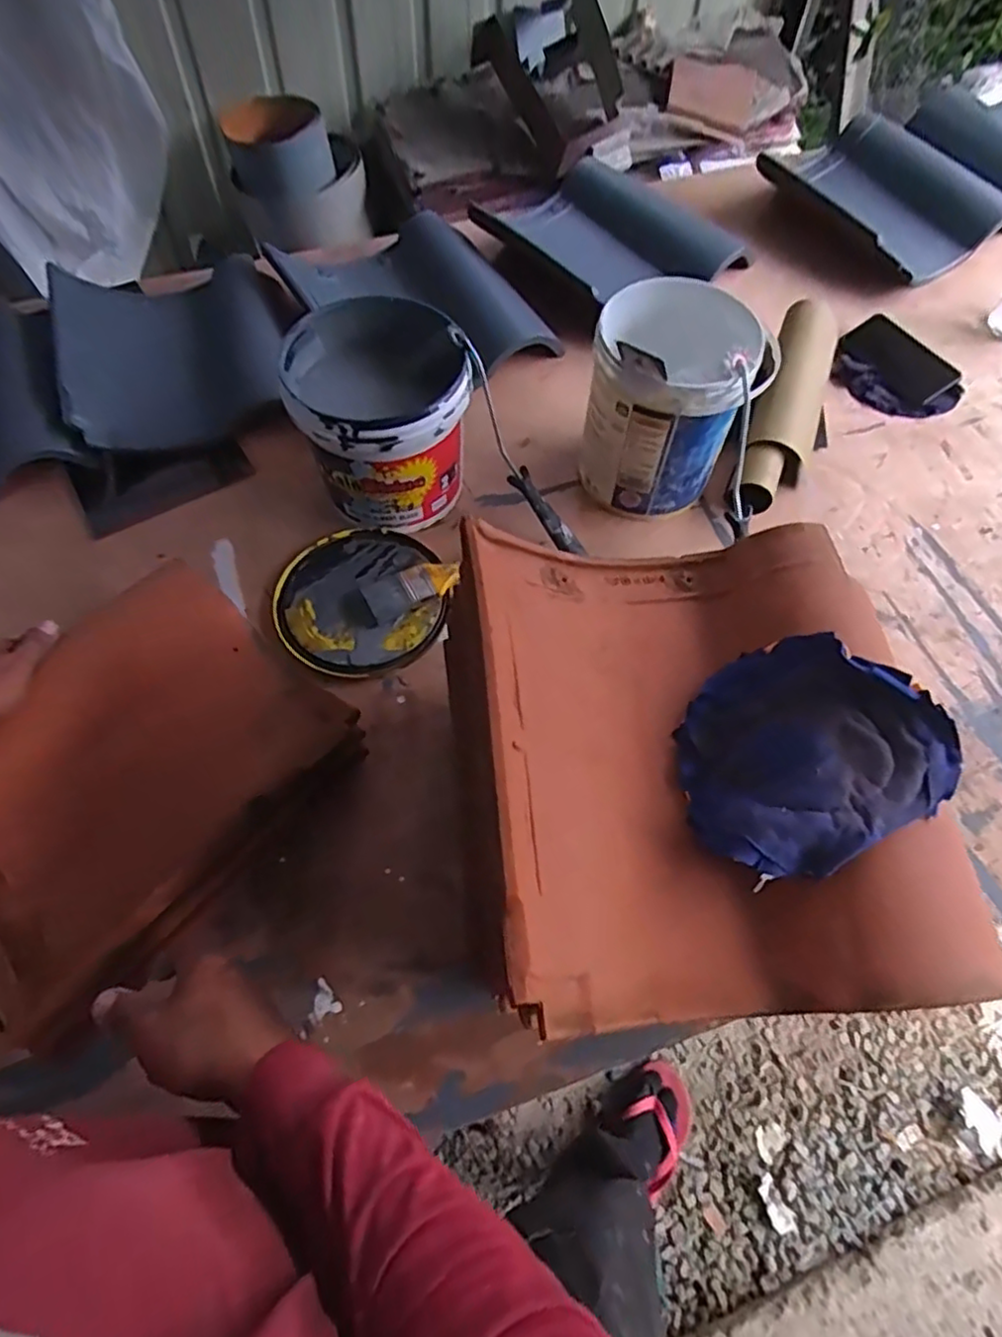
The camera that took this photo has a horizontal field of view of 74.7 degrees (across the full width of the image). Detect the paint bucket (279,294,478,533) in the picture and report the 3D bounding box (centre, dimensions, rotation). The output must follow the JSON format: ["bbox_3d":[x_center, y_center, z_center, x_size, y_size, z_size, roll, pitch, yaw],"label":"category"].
[{"bbox_3d":[-0.131,-0.282,0.751,0.188,0.174,0.179,1,58,-2],"label":"paint bucket"}]

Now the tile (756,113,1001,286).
[{"bbox_3d":[0.628,-0.781,1.080,0.277,0.073,0.357,-36,66,-22],"label":"tile"}]

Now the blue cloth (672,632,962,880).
[{"bbox_3d":[0.188,0.050,0.421,0.150,0.067,0.143,-23,66,-15],"label":"blue cloth"}]

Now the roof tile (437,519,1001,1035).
[{"bbox_3d":[0.123,0.051,0.427,0.310,0.074,0.325,-5,58,-6],"label":"roof tile"}]

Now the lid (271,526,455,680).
[{"bbox_3d":[-0.161,-0.080,0.756,0.185,0.024,0.187,1,58,-2],"label":"lid"}]

